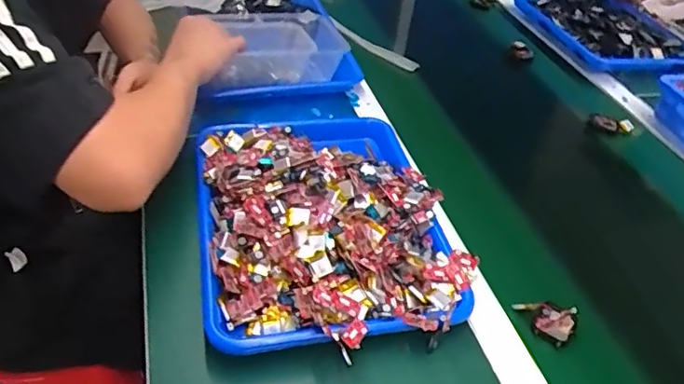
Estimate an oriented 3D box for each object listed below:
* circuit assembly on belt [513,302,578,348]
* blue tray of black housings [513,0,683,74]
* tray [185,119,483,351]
[{"bbox_3d":[0.203,0.123,0.555,0.047,0.023,0.047,-8,42,-16],"label":"circuit assembly on belt"},{"bbox_3d":[0.482,-0.319,1.050,0.248,0.035,0.326,-4,41,-12],"label":"blue tray of black housings"},{"bbox_3d":[-0.022,0.009,0.607,0.261,0.073,0.341,-5,41,-13],"label":"tray"}]

